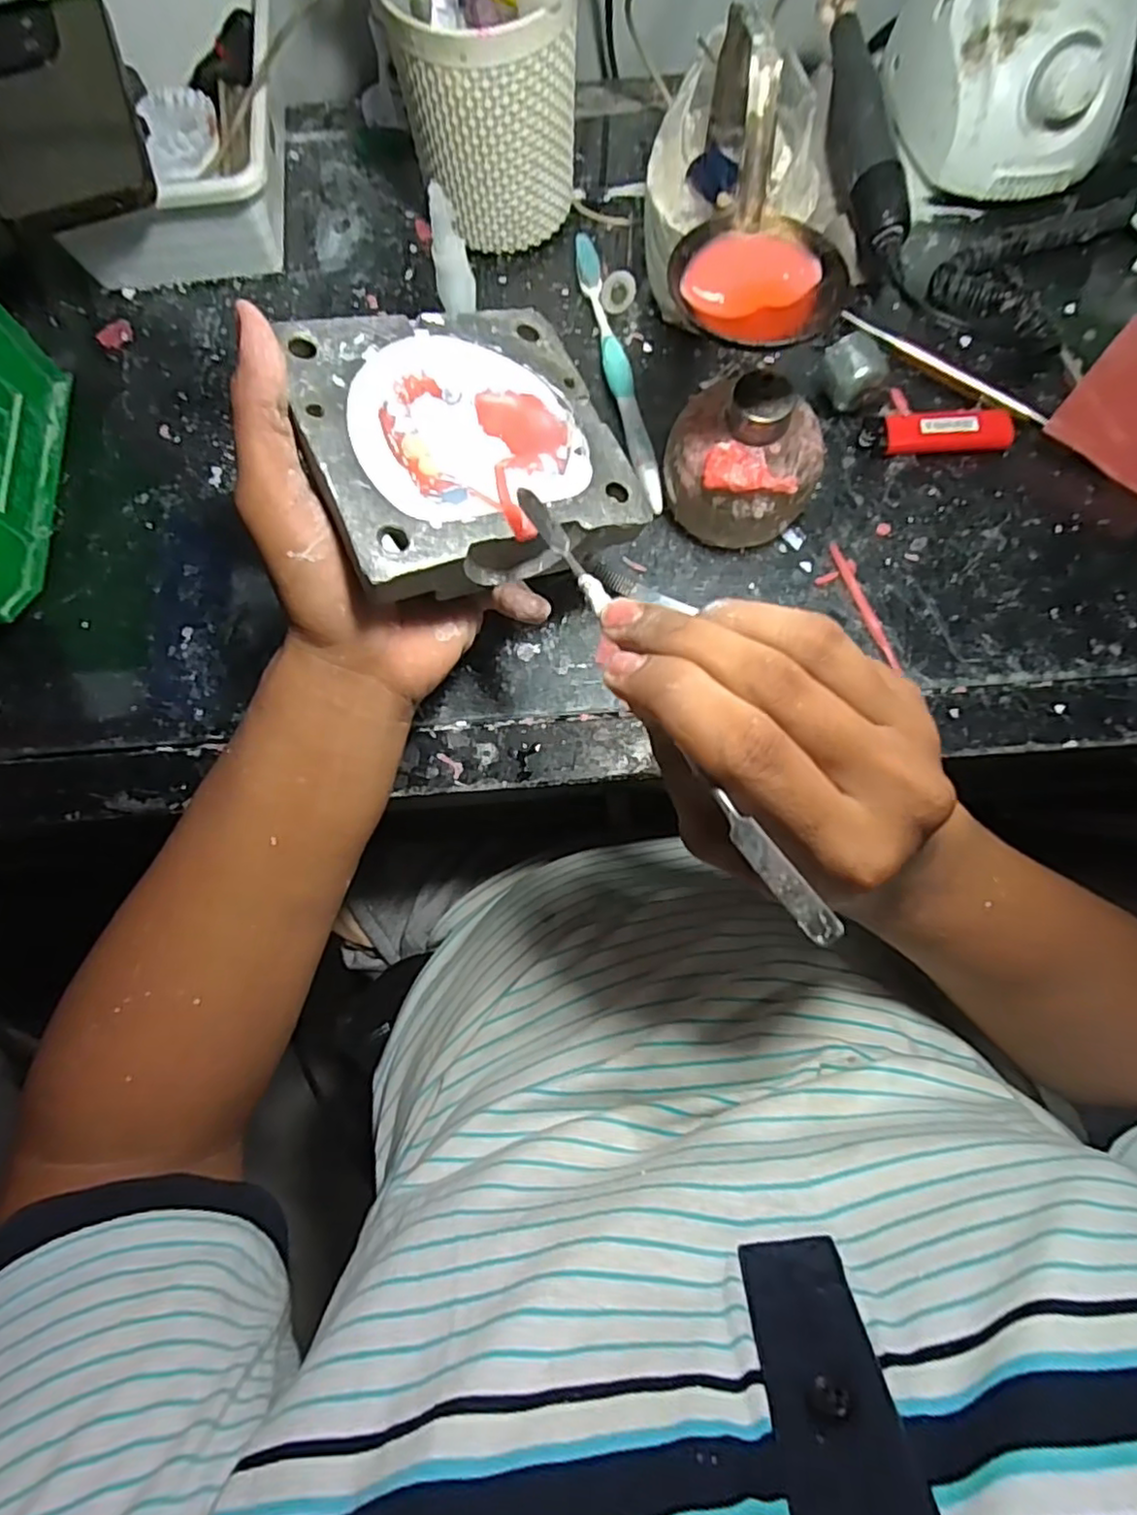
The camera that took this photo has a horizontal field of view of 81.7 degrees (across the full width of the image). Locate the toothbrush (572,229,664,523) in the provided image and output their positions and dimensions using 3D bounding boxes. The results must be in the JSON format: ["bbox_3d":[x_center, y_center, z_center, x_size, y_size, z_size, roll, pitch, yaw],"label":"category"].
[{"bbox_3d":[0.028,-0.223,0.379,0.014,0.015,0.184,-12,76,-2],"label":"toothbrush"}]

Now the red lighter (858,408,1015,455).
[{"bbox_3d":[0.204,-0.180,0.365,0.079,0.013,0.025,-2,76,1],"label":"red lighter"}]

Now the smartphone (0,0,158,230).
[{"bbox_3d":[-0.281,-0.354,0.358,0.083,0.018,0.161,-21,76,-4],"label":"smartphone"}]

